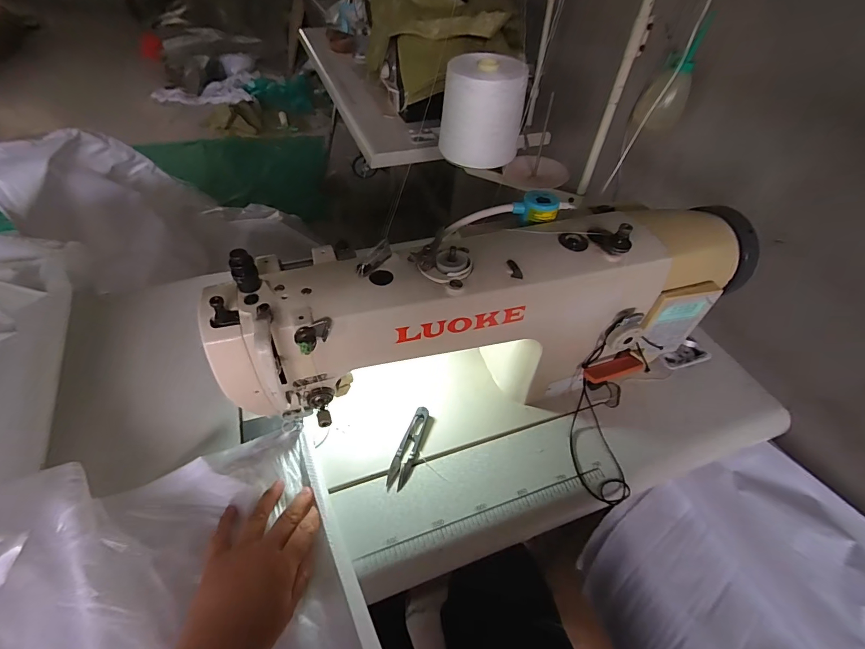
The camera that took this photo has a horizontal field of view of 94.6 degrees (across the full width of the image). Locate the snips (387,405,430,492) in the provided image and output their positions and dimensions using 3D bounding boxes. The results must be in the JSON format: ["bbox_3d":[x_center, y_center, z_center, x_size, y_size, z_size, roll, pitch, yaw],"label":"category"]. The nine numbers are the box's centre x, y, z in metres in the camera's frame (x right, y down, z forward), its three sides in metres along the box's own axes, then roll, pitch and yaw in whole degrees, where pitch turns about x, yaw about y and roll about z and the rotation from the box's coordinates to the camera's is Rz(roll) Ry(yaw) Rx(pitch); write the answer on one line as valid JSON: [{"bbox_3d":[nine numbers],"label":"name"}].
[{"bbox_3d":[-0.027,0.144,0.472,0.023,0.011,0.102,18,49,12],"label":"snips"}]

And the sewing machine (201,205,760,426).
[{"bbox_3d":[0.080,-0.009,0.462,0.570,0.222,0.163,-11,50,-14],"label":"sewing machine"}]

